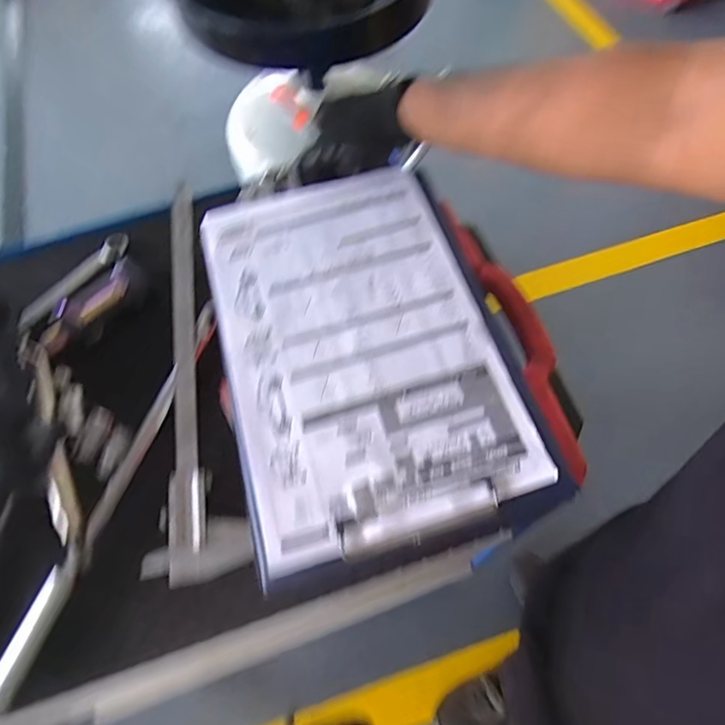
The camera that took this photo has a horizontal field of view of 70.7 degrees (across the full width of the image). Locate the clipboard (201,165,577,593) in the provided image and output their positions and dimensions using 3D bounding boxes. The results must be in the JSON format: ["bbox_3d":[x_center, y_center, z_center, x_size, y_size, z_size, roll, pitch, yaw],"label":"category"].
[{"bbox_3d":[-0.007,-0.026,0.433,0.225,0.023,0.363,-16,63,-6],"label":"clipboard"}]

